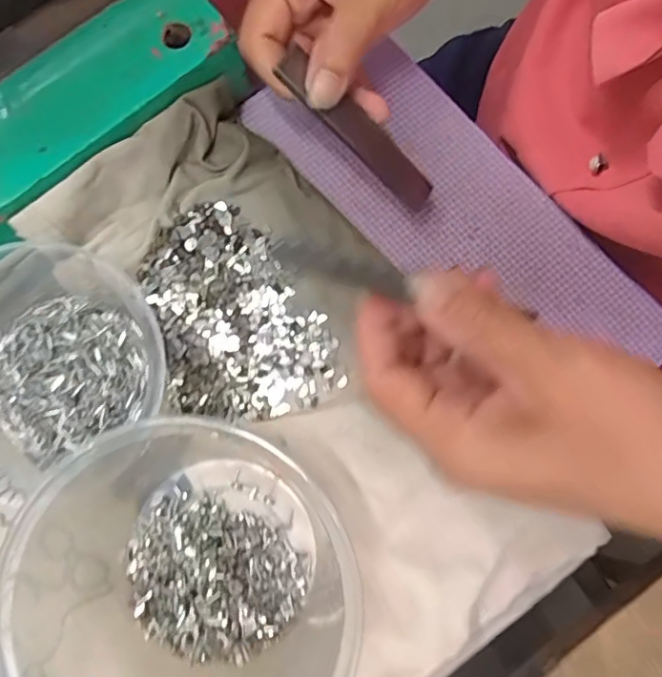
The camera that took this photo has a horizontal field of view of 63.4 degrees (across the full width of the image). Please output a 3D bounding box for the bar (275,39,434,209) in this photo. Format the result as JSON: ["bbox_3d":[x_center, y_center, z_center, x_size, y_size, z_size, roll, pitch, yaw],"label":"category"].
[{"bbox_3d":[0.015,-0.103,0.269,0.097,0.011,0.020,36,76,-27],"label":"bar"}]

